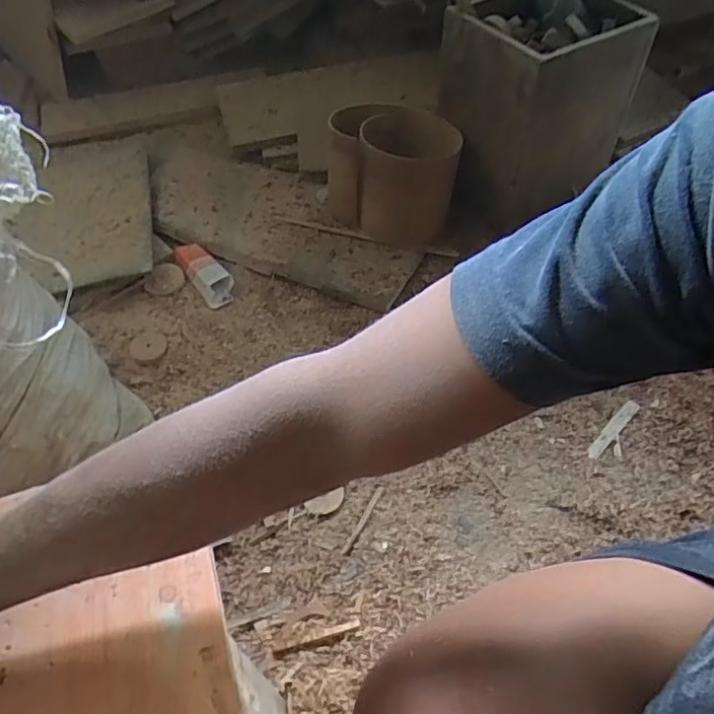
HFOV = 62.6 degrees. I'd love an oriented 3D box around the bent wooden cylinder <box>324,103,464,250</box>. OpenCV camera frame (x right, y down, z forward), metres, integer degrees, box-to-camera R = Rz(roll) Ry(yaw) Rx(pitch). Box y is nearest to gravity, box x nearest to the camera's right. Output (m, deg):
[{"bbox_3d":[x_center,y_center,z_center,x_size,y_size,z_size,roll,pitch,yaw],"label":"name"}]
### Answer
[{"bbox_3d":[0.060,-0.312,0.969,0.206,0.166,0.182,4,53,6],"label":"bent wooden cylinder"}]

